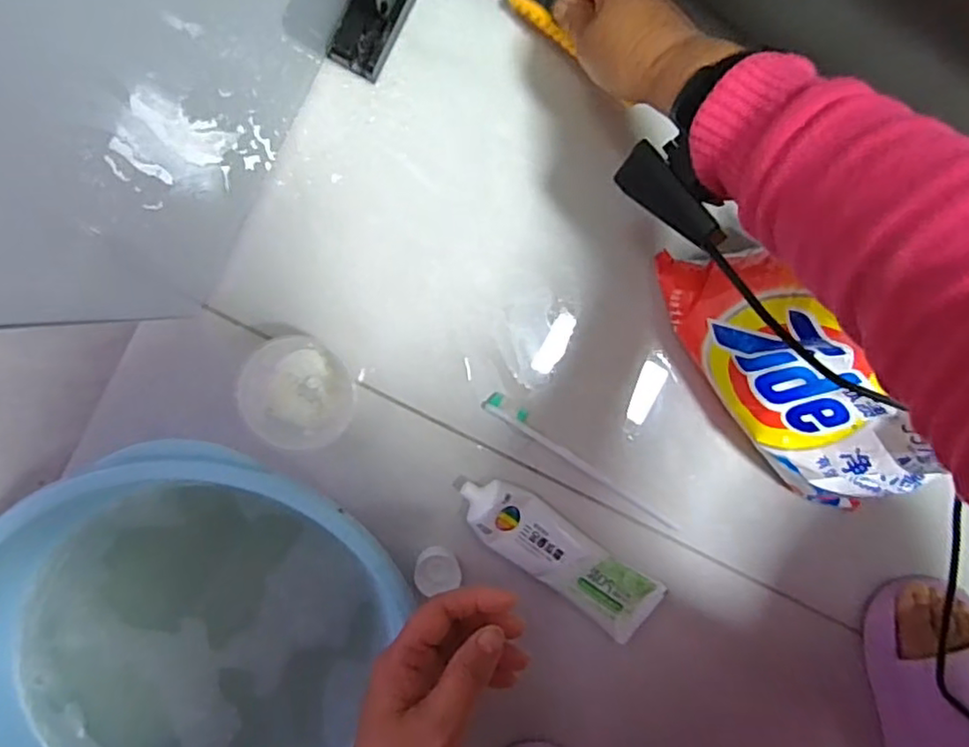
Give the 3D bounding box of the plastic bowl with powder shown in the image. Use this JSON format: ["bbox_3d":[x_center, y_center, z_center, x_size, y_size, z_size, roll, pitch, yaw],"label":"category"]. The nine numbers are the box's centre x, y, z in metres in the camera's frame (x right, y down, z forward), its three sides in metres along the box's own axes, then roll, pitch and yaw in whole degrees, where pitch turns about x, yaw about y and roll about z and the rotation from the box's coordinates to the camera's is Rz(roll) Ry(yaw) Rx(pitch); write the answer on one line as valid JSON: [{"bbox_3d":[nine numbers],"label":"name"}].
[{"bbox_3d":[-0.126,0.011,0.444,0.077,0.054,0.070,43,92,-9],"label":"plastic bowl with powder"}]

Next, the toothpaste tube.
[{"bbox_3d":[0.059,0.138,0.488,0.178,0.027,0.051,40,92,-9],"label":"toothpaste tube"}]

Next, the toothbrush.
[{"bbox_3d":[0.076,0.068,0.492,0.178,0.009,0.015,34,93,-8],"label":"toothbrush"}]

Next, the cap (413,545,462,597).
[{"bbox_3d":[-0.036,0.147,0.483,0.033,0.020,0.028,-17,98,-3],"label":"cap"}]

